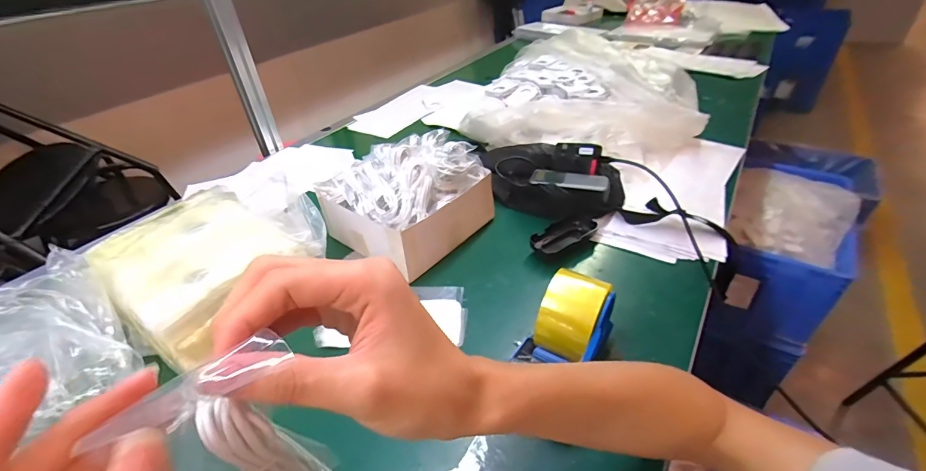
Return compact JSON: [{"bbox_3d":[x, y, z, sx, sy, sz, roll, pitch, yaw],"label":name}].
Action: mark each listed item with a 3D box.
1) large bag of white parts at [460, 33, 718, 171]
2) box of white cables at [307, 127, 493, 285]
[{"bbox_3d":[0.313,-0.370,1.031,0.501,0.097,0.619,11,41,20],"label":"large bag of white parts"},{"bbox_3d":[-0.082,-0.067,0.653,0.188,0.140,0.212,25,46,32],"label":"box of white cables"}]

